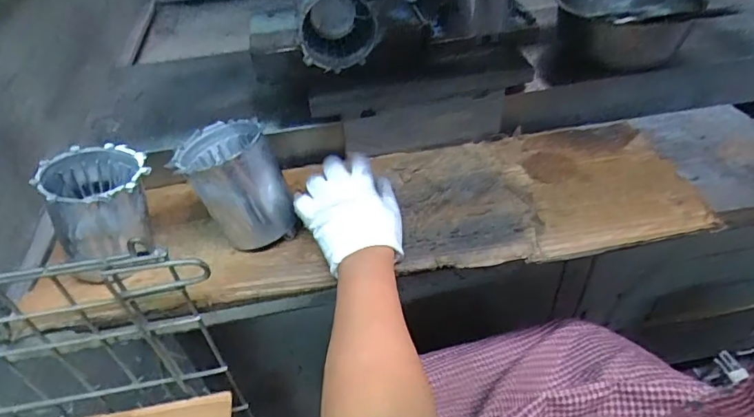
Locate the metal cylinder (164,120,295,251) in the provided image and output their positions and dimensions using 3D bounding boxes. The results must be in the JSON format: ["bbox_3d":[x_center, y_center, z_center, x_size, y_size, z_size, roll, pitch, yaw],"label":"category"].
[{"bbox_3d":[-0.159,-0.029,0.547,0.101,0.103,0.112,-22,47,-18],"label":"metal cylinder"}]

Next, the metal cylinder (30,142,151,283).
[{"bbox_3d":[-0.284,-0.005,0.525,0.090,0.109,0.097,-17,46,-13],"label":"metal cylinder"}]

